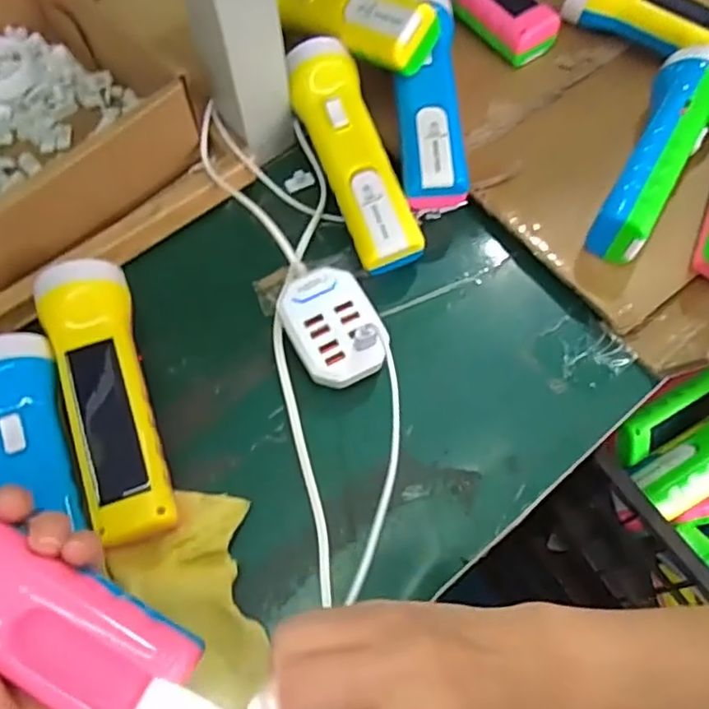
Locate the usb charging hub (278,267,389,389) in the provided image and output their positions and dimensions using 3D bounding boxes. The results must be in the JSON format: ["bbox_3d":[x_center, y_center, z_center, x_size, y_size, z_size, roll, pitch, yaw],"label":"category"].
[{"bbox_3d":[-0.012,-0.013,0.392,0.053,0.030,0.073,-25,66,-10],"label":"usb charging hub"}]

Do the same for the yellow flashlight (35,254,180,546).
[{"bbox_3d":[-0.144,0.026,0.364,0.051,0.050,0.163,-16,64,-6],"label":"yellow flashlight"}]

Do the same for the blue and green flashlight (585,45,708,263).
[{"bbox_3d":[0.204,-0.133,0.424,0.048,0.049,0.163,28,68,14],"label":"blue and green flashlight"}]

